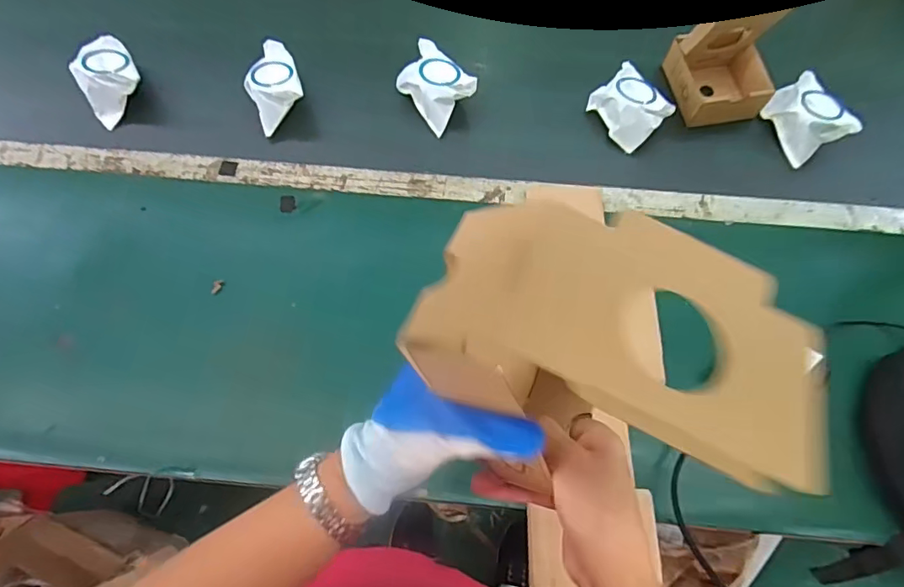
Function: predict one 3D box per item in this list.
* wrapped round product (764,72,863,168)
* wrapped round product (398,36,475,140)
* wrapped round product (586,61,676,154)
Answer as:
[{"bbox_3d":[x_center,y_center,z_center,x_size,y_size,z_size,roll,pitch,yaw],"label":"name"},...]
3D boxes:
[{"bbox_3d":[0.475,-0.233,0.684,0.070,0.063,0.103,-17,71,-7],"label":"wrapped round product"},{"bbox_3d":[-0.024,-0.282,0.683,0.078,0.041,0.113,-34,74,-13],"label":"wrapped round product"},{"bbox_3d":[0.238,-0.251,0.673,0.074,0.050,0.097,-33,74,-12],"label":"wrapped round product"}]

